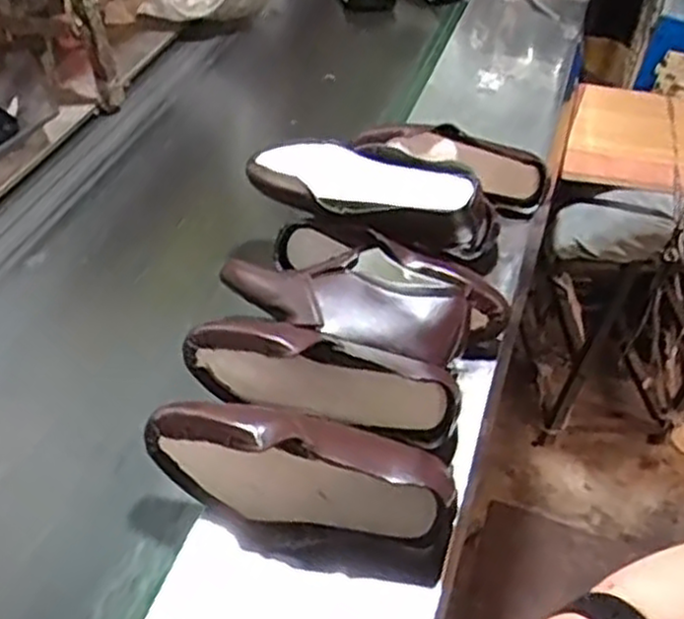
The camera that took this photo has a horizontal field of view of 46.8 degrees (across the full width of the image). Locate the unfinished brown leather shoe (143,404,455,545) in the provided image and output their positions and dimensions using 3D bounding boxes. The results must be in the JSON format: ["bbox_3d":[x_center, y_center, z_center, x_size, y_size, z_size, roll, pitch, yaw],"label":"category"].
[{"bbox_3d":[-0.044,0.154,0.769,0.296,0.089,0.114,9,45,6],"label":"unfinished brown leather shoe"}]

